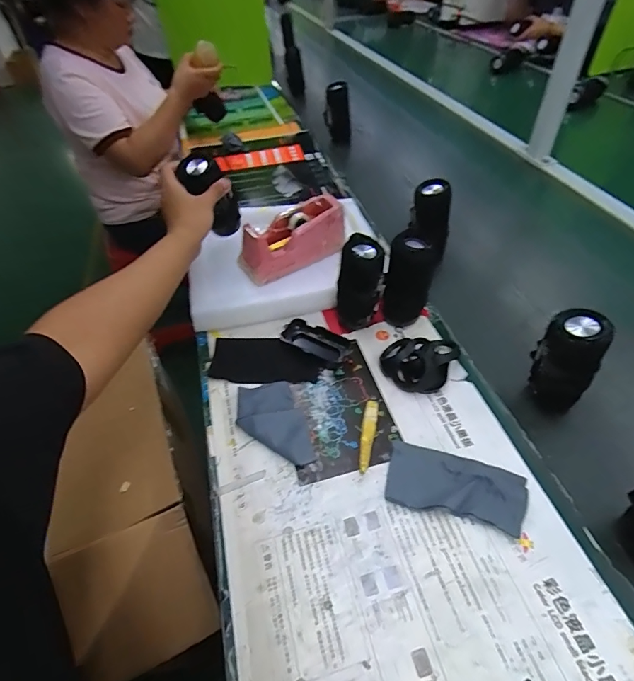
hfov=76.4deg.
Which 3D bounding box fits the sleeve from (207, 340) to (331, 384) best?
[{"bbox_3d":[-0.078,0.031,0.627,0.175,0.012,0.083,2,46,6],"label":"sleeve"}]

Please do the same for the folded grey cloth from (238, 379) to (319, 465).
[{"bbox_3d":[-0.060,0.111,0.545,0.082,0.019,0.135,-18,47,-13],"label":"folded grey cloth"}]

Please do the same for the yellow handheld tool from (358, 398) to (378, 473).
[{"bbox_3d":[0.067,0.123,0.533,0.018,0.008,0.107,7,47,11],"label":"yellow handheld tool"}]

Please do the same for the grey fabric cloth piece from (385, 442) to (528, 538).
[{"bbox_3d":[0.161,0.170,0.476,0.153,0.014,0.076,11,48,14],"label":"grey fabric cloth piece"}]

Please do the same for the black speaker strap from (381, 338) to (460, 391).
[{"bbox_3d":[0.150,0.029,0.582,0.109,0.039,0.083,0,46,4],"label":"black speaker strap"}]

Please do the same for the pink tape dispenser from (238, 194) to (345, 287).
[{"bbox_3d":[-0.046,-0.186,0.742,0.203,0.088,0.078,-32,51,-24],"label":"pink tape dispenser"}]

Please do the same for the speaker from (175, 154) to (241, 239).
[{"bbox_3d":[-0.181,-0.250,0.697,0.067,0.148,0.062,-6,64,12],"label":"speaker"}]

